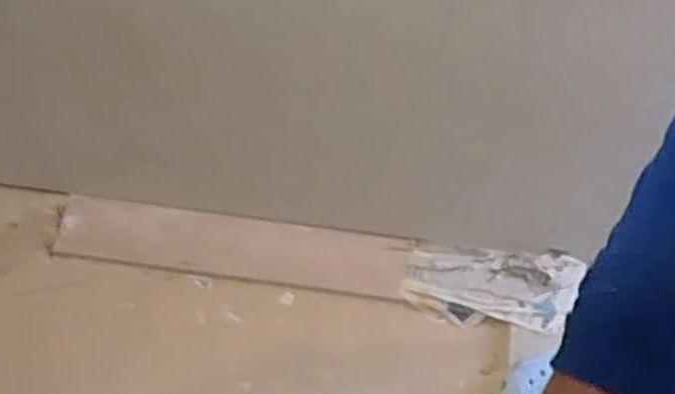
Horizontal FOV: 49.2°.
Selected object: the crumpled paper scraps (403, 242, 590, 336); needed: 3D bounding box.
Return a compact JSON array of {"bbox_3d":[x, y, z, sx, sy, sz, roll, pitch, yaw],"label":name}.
[{"bbox_3d":[0.243,0.140,1.169,0.279,0.055,0.126,9,64,2],"label":"crumpled paper scraps"}]

